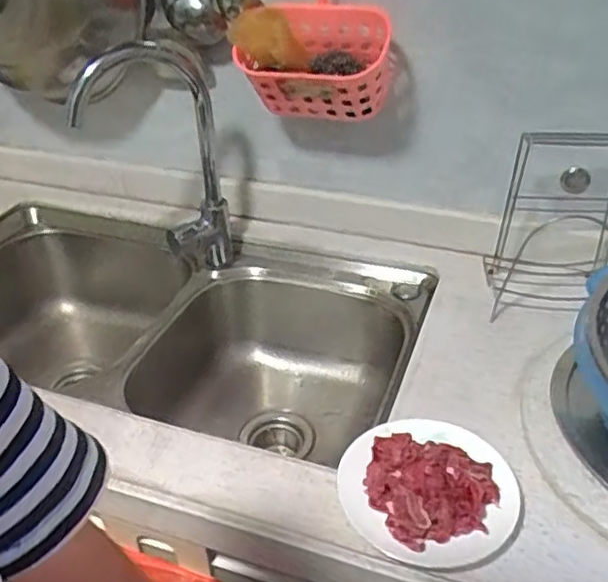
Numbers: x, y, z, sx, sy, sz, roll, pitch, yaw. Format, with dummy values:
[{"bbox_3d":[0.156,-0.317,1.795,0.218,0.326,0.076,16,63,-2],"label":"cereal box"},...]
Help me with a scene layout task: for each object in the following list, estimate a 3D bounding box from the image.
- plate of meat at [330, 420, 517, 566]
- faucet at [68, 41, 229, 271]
[{"bbox_3d":[0.118,0.180,0.601,0.158,0.044,0.144,-1,34,1],"label":"plate of meat"},{"bbox_3d":[-0.211,-0.179,0.939,0.190,0.331,0.131,-6,34,-7],"label":"faucet"}]

